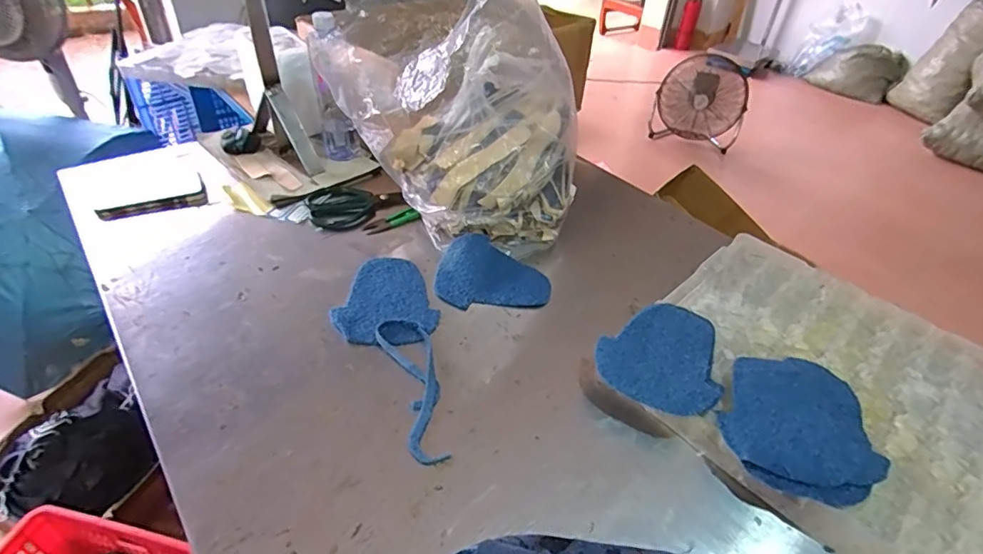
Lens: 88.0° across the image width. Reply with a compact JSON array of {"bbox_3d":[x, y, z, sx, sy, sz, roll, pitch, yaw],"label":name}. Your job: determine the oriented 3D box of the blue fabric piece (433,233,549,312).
[{"bbox_3d":[0.004,-0.009,0.688,0.149,0.018,0.119,6,41,2],"label":"blue fabric piece"}]

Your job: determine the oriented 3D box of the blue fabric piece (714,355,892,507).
[{"bbox_3d":[0.307,0.142,0.513,0.144,0.012,0.167,14,39,7],"label":"blue fabric piece"}]

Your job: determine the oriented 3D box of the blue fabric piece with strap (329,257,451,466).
[{"bbox_3d":[-0.110,0.077,0.588,0.117,0.011,0.307,-12,44,-18],"label":"blue fabric piece with strap"}]

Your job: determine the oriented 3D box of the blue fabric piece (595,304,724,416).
[{"bbox_3d":[0.200,0.088,0.561,0.159,0.012,0.121,-26,49,-35],"label":"blue fabric piece"}]

